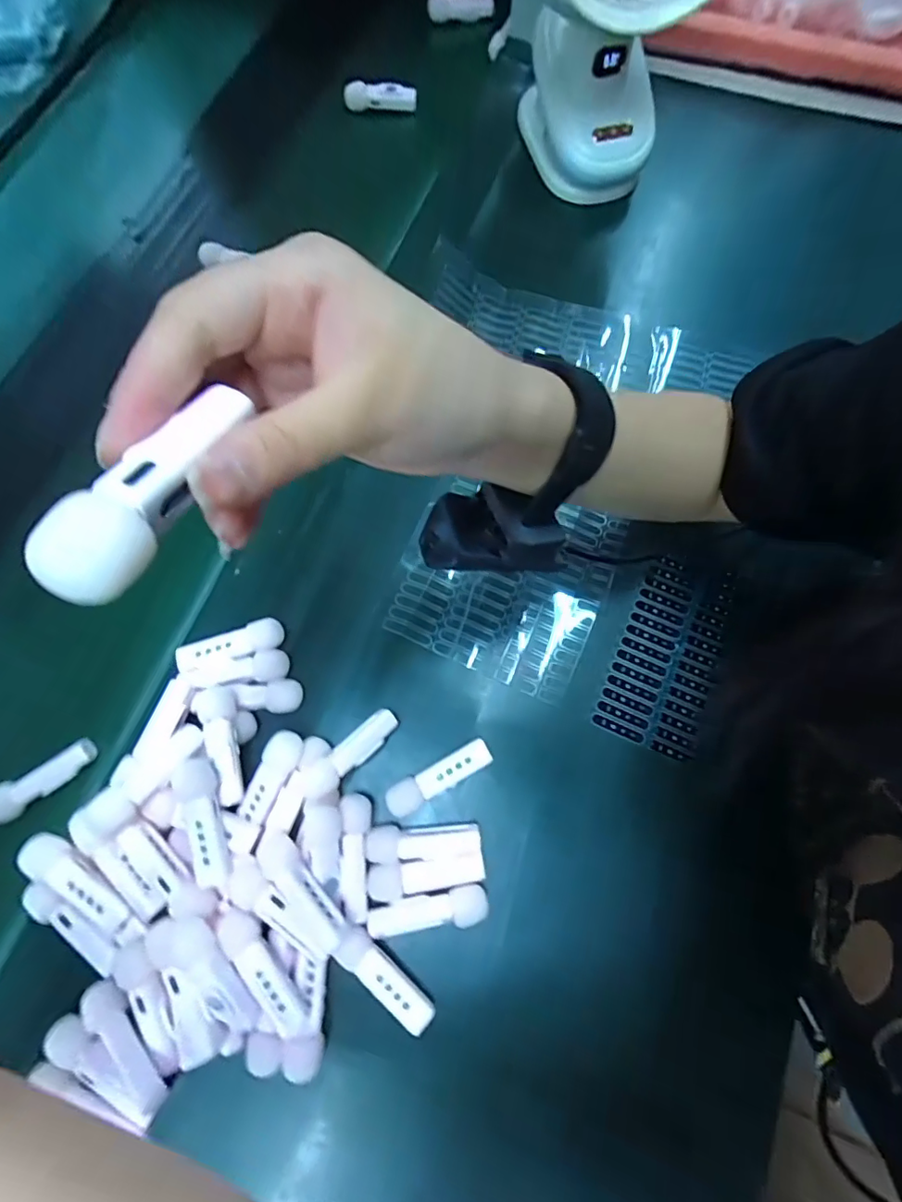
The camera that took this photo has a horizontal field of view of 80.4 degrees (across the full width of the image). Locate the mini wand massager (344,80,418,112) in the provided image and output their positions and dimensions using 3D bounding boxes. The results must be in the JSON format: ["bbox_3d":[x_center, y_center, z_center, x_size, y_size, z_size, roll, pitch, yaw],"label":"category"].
[{"bbox_3d":[-0.064,-0.459,0.485,0.066,0.017,0.014,11,74,6],"label":"mini wand massager"}]

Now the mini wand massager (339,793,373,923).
[{"bbox_3d":[-0.051,0.138,0.291,0.016,0.013,0.063,-5,73,1],"label":"mini wand massager"}]

